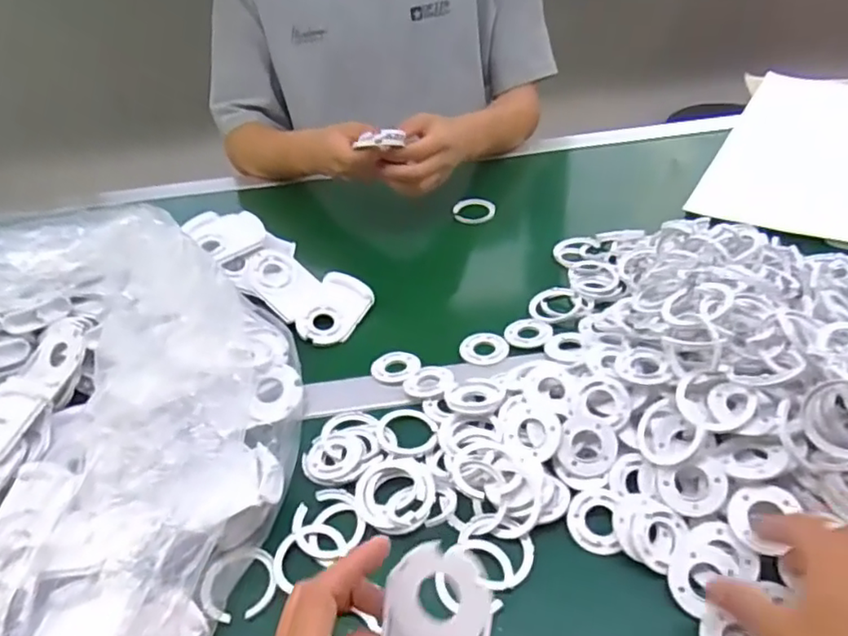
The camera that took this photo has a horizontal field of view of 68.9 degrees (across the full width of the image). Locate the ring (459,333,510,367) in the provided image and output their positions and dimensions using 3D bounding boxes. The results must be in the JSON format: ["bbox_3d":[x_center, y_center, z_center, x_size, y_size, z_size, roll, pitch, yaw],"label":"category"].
[{"bbox_3d":[0.056,0.029,0.575,0.042,0.006,0.041,-4,40,3],"label":"ring"}]

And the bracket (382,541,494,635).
[{"bbox_3d":[0.005,0.160,0.319,0.057,0.010,0.079,2,80,21],"label":"bracket"}]

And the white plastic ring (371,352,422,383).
[{"bbox_3d":[-0.027,0.044,0.566,0.040,0.004,0.041,-4,40,3],"label":"white plastic ring"}]

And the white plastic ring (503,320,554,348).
[{"bbox_3d":[0.098,0.013,0.582,0.044,0.004,0.039,10,42,19],"label":"white plastic ring"}]

